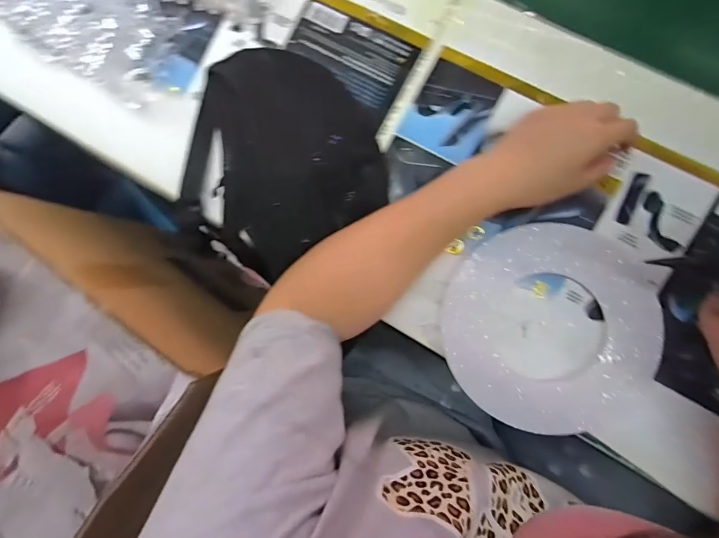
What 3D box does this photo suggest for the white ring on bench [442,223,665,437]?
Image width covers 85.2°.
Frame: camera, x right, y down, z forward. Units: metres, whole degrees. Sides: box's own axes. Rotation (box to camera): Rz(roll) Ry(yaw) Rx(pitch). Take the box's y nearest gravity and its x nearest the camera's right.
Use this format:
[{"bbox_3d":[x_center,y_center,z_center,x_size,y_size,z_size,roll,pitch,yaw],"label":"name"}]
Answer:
[{"bbox_3d":[0.179,0.057,0.372,0.190,0.009,0.191,0,88,8],"label":"white ring on bench"}]

